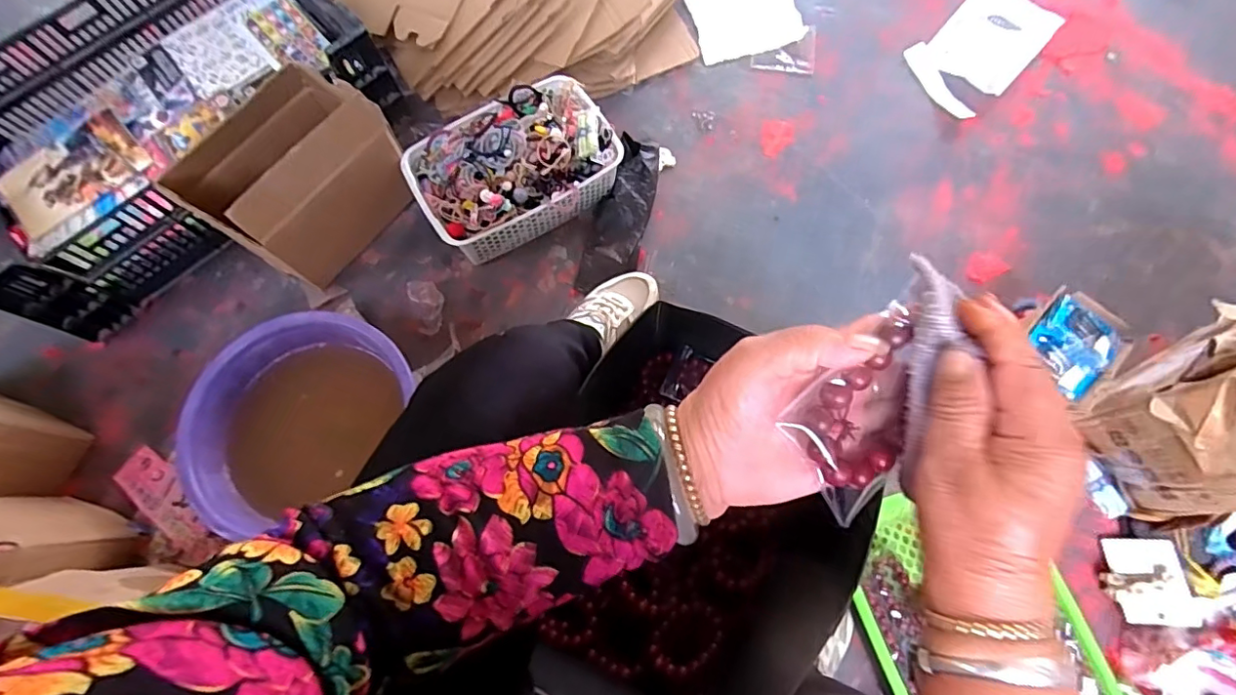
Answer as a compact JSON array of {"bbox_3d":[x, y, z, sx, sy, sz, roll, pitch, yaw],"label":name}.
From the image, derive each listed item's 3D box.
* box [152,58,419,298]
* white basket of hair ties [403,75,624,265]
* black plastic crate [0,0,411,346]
[{"bbox_3d":[-0.430,-0.228,0.770,0.136,0.210,0.234,31,75,10],"label":"box"},{"bbox_3d":[-0.155,-0.271,0.834,0.290,0.138,0.192,-26,74,-7],"label":"white basket of hair ties"},{"bbox_3d":[-0.695,-0.362,0.852,0.620,0.184,0.428,-37,75,-10],"label":"black plastic crate"}]

